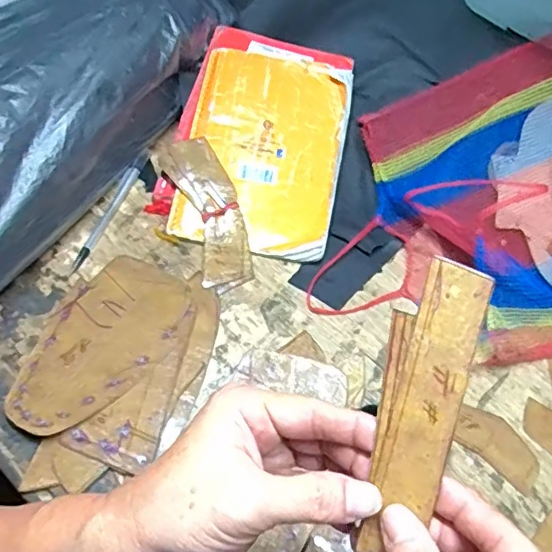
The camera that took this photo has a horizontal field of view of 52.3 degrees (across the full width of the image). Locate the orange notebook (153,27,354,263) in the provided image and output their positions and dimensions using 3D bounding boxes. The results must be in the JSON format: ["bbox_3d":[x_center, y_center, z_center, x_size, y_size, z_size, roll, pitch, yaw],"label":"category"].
[{"bbox_3d":[-0.015,-0.129,0.543,0.161,0.018,0.214,14,79,3],"label":"orange notebook"}]

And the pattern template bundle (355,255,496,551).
[{"bbox_3d":[0.054,0.066,0.230,0.032,0.007,0.144,15,94,7],"label":"pattern template bundle"}]

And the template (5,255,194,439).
[{"bbox_3d":[-0.143,0.056,0.460,0.098,0.008,0.163,26,59,19],"label":"template"}]

